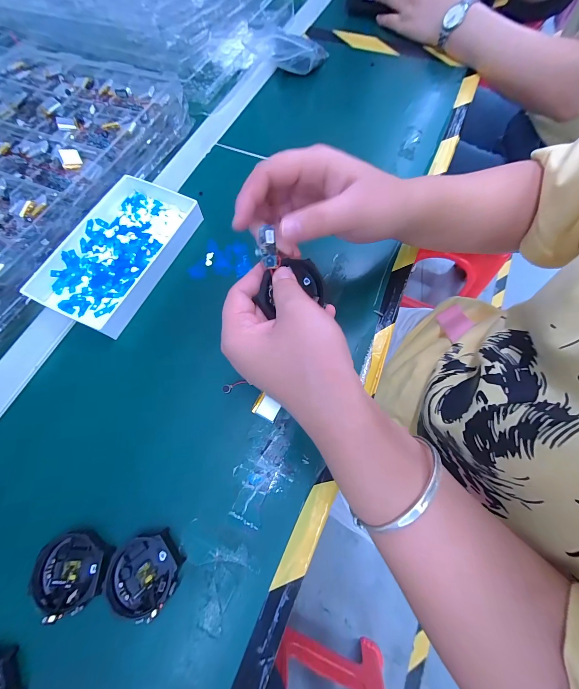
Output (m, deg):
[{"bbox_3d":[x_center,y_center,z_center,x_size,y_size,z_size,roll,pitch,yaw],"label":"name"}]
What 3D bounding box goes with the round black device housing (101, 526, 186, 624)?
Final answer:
[{"bbox_3d":[-0.109,0.169,0.200,0.052,0.013,0.049,0,68,1],"label":"round black device housing"}]

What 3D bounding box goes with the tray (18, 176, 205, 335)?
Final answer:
[{"bbox_3d":[-0.181,-0.105,0.301,0.110,0.026,0.178,23,70,10],"label":"tray"}]

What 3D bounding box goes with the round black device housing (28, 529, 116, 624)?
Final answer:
[{"bbox_3d":[-0.163,0.168,0.202,0.053,0.012,0.048,19,70,8],"label":"round black device housing"}]

